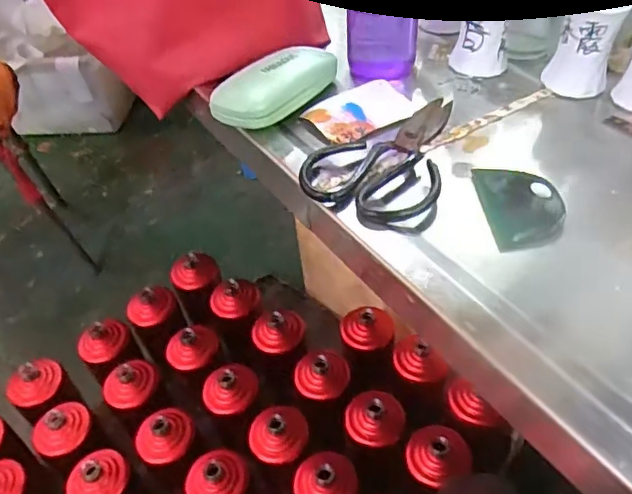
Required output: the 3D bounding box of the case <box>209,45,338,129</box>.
[{"bbox_3d":[-0.034,-0.158,0.545,0.053,0.038,0.153,21,52,25],"label":"case"}]

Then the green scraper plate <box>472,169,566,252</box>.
[{"bbox_3d":[0.155,-0.033,0.429,0.051,0.014,0.083,-5,45,3],"label":"green scraper plate"}]

